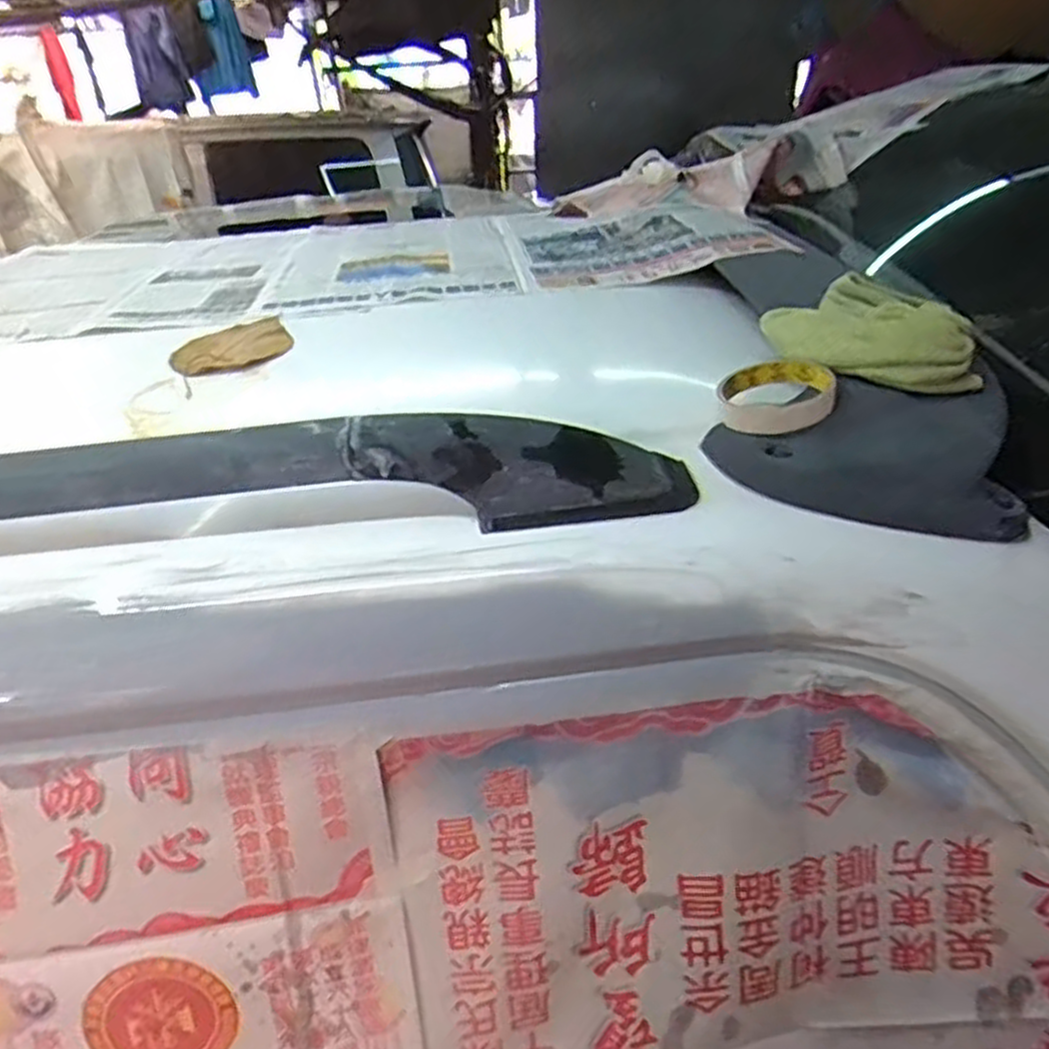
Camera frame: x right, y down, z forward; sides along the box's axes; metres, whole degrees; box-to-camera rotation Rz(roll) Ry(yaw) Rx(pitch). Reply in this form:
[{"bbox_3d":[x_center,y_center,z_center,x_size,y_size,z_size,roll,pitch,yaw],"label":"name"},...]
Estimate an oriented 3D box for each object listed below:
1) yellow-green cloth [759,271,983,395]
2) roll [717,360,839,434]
[{"bbox_3d":[0.262,-0.156,0.605,0.076,0.057,0.165,-12,33,-14],"label":"yellow-green cloth"},{"bbox_3d":[0.186,-0.095,0.571,0.080,0.026,0.086,9,34,19],"label":"roll"}]

